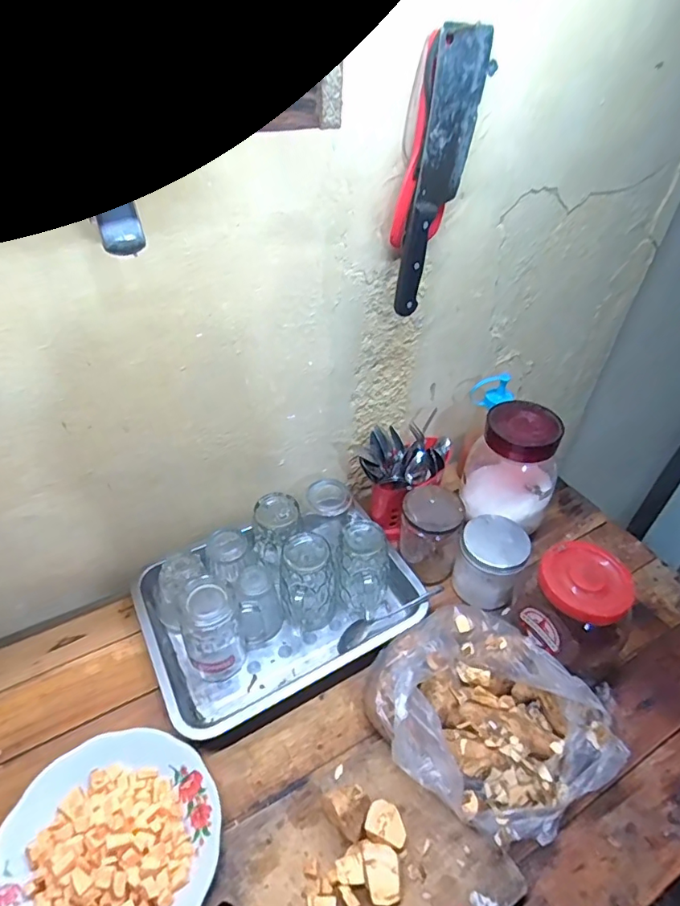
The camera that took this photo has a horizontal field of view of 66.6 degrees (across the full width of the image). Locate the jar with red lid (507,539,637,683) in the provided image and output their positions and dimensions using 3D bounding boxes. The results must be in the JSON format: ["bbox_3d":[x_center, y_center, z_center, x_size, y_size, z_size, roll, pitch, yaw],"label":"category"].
[{"bbox_3d":[0.283,0.195,0.642,0.105,0.137,0.118,-4,42,-8],"label":"jar with red lid"}]

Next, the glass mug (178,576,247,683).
[{"bbox_3d":[-0.155,0.213,0.627,0.067,0.124,0.073,-17,45,-21],"label":"glass mug"}]

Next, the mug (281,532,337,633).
[{"bbox_3d":[-0.039,0.176,0.676,0.071,0.123,0.090,1,42,-2],"label":"mug"}]

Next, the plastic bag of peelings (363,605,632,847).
[{"bbox_3d":[0.159,0.285,0.578,0.218,0.097,0.234,-23,48,-26],"label":"plastic bag of peelings"}]

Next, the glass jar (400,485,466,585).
[{"bbox_3d":[0.126,0.121,0.736,0.082,0.136,0.076,7,42,5],"label":"glass jar"}]

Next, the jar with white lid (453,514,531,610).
[{"bbox_3d":[0.203,0.149,0.713,0.082,0.106,0.082,1,42,-1],"label":"jar with white lid"}]

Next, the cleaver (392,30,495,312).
[{"bbox_3d":[0.106,-0.288,0.558,0.061,0.269,0.017,-14,37,-32],"label":"cleaver"}]

